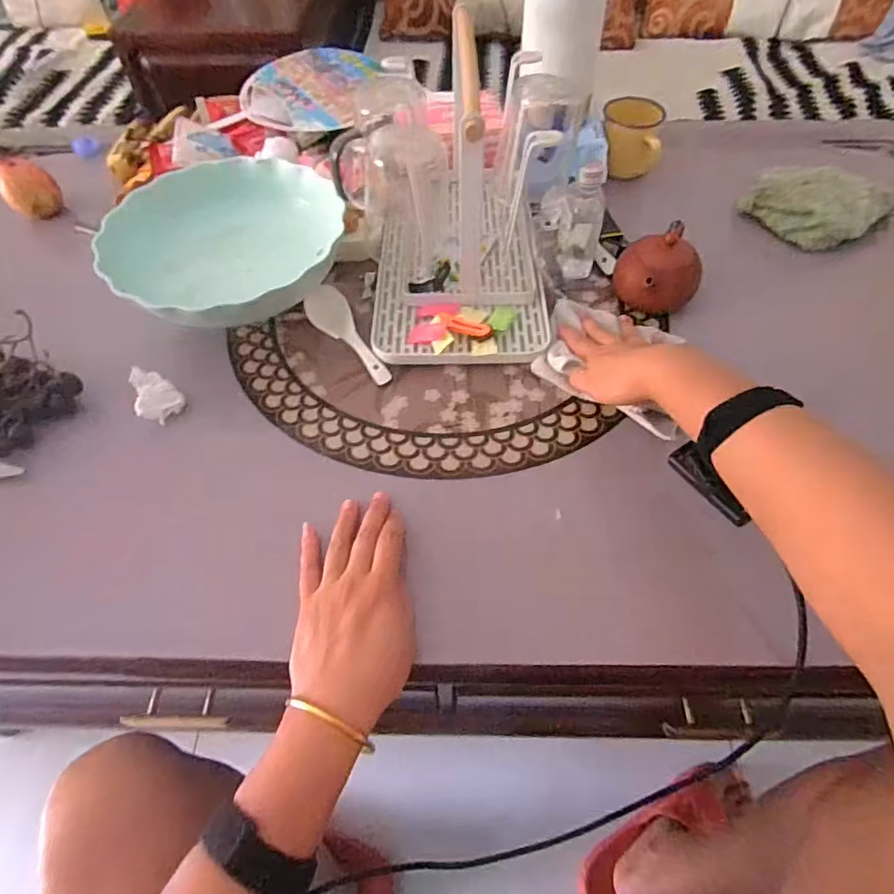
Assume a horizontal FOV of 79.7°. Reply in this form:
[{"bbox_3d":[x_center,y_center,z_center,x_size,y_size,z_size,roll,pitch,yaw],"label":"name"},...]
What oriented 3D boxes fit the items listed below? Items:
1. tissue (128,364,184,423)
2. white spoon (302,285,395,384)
[{"bbox_3d":[-0.270,-0.049,0.492,0.039,0.033,0.042,-35,63,-21],"label":"tissue"},{"bbox_3d":[-0.102,-0.112,0.538,0.040,0.025,0.133,-26,60,-16],"label":"white spoon"}]

